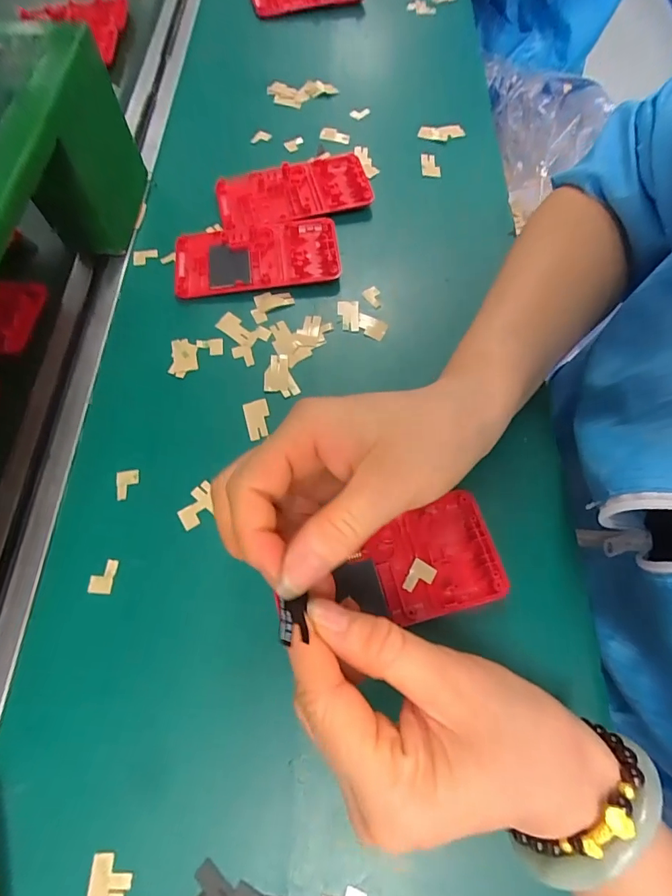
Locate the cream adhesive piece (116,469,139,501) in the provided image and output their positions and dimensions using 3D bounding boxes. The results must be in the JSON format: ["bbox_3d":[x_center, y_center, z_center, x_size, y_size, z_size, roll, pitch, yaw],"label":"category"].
[{"bbox_3d":[-0.127,0.021,0.277,0.013,0.004,0.019,-8,66,-4],"label":"cream adhesive piece"}]

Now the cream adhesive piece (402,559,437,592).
[{"bbox_3d":[0.046,0.070,0.249,0.013,0.004,0.018,28,68,11],"label":"cream adhesive piece"}]

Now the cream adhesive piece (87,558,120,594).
[{"bbox_3d":[-0.130,0.071,0.254,0.013,0.004,0.018,4,66,1],"label":"cream adhesive piece"}]

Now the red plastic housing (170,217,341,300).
[{"bbox_3d":[-0.060,-0.146,0.345,0.122,0.013,0.063,-9,66,-5],"label":"red plastic housing"}]

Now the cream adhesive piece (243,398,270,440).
[{"bbox_3d":[-0.050,-0.019,0.296,0.016,0.004,0.027,-14,67,-7],"label":"cream adhesive piece"}]

